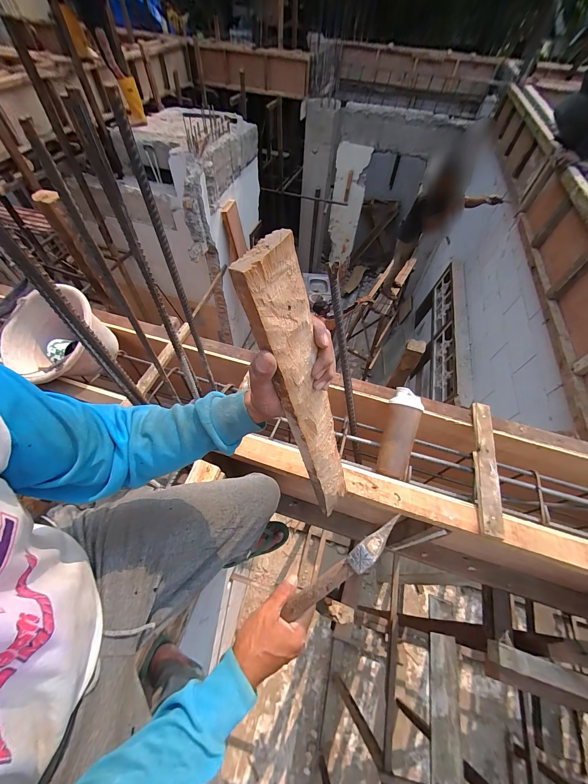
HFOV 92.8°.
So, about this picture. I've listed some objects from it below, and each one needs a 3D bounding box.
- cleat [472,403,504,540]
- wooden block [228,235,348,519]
[{"bbox_3d":[0.447,0.167,0.655,0.046,0.019,0.322,15,57,7],"label":"cleat"},{"bbox_3d":[0.028,0.053,0.382,0.031,0.493,0.054,11,55,23],"label":"wooden block"}]

